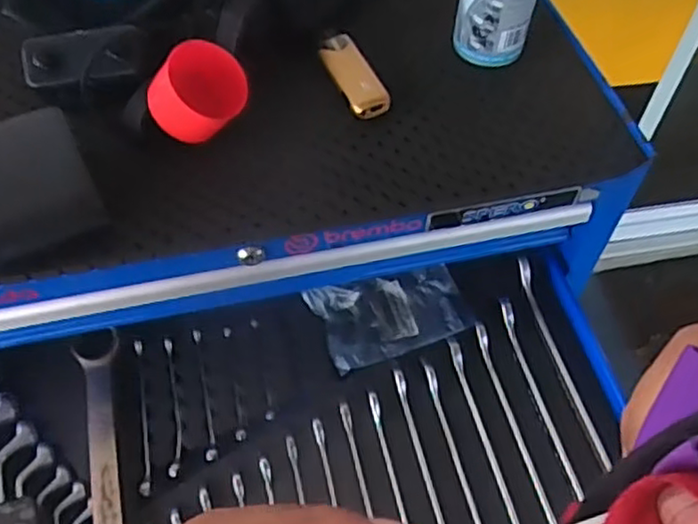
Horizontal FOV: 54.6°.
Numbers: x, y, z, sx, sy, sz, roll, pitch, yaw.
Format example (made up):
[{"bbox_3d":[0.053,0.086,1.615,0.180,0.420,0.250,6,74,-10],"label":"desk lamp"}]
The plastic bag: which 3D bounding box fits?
[{"bbox_3d":[0.039,0.046,0.639,0.134,0.014,0.089,-15,56,-12],"label":"plastic bag"}]

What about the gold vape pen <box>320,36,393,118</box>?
[{"bbox_3d":[0.004,-0.163,0.591,0.038,0.017,0.092,-17,56,-13],"label":"gold vape pen"}]

